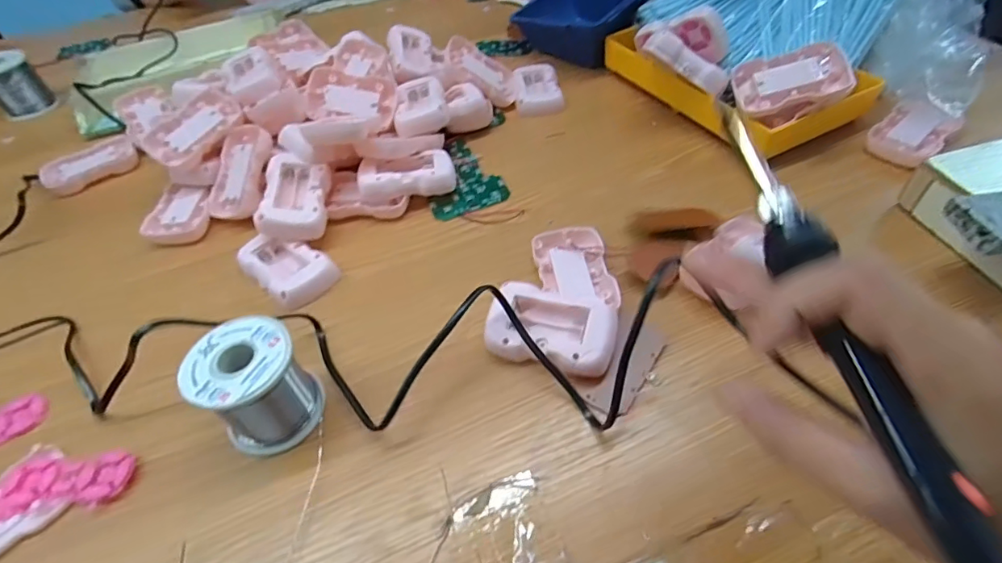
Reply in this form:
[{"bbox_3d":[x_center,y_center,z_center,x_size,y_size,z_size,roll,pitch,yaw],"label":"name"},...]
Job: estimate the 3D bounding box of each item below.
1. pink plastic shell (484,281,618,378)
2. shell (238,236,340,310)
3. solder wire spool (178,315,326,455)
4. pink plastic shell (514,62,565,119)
[{"bbox_3d":[0.035,0.034,0.346,0.084,0.022,0.051,14,76,20],"label":"pink plastic shell"},{"bbox_3d":[-0.174,-0.011,0.417,0.082,0.020,0.052,31,59,28],"label":"shell"},{"bbox_3d":[-0.151,0.065,0.318,0.059,0.065,0.058,-3,49,3],"label":"solder wire spool"},{"bbox_3d":[0.042,-0.215,0.567,0.049,0.021,0.082,-5,49,1],"label":"pink plastic shell"}]

